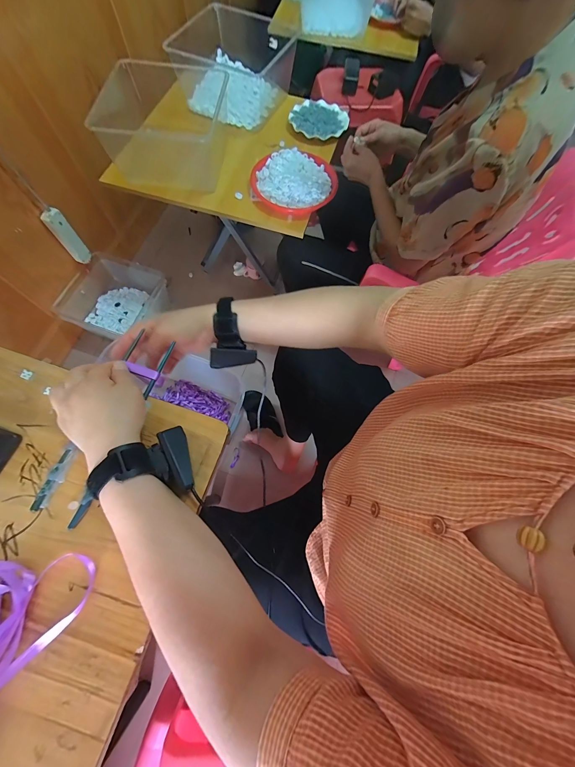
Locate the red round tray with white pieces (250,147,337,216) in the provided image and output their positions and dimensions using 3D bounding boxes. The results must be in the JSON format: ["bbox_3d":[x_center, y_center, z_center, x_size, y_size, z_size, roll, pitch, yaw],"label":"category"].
[{"bbox_3d":[0.018,-0.574,0.799,0.236,0.044,0.229,4,70,-1],"label":"red round tray with white pieces"}]

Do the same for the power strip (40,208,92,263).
[{"bbox_3d":[-0.742,-0.494,0.961,0.060,0.187,0.029,-38,76,-14],"label":"power strip"}]

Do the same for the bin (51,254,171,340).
[{"bbox_3d":[-0.654,-0.327,1.117,0.295,0.135,0.310,15,70,3],"label":"bin"}]

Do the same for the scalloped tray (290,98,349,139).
[{"bbox_3d":[0.104,-0.852,0.914,0.180,0.018,0.189,20,71,5],"label":"scalloped tray"}]

